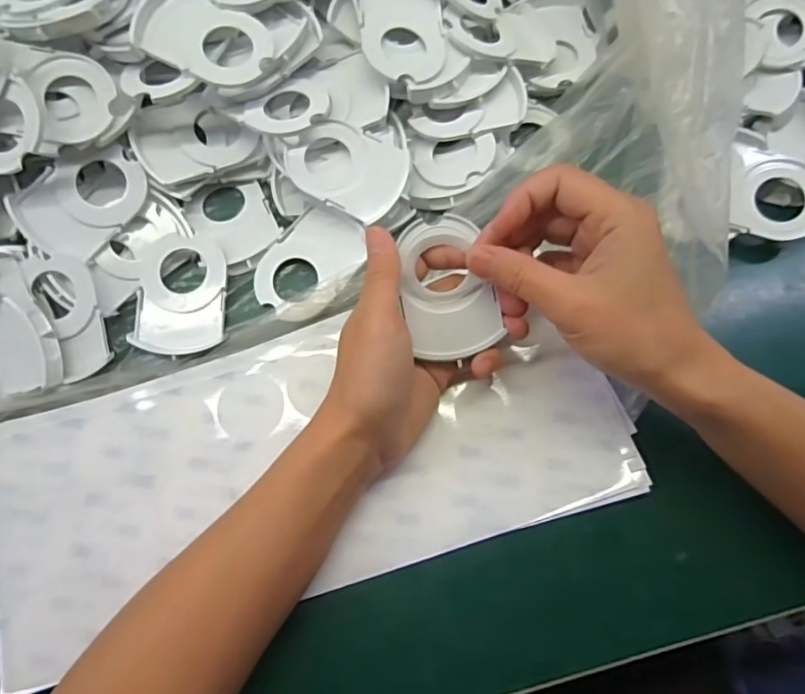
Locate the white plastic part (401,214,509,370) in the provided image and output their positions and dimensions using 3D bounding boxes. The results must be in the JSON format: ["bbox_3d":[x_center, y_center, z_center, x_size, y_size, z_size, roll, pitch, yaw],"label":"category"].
[{"bbox_3d":[0.024,-0.032,0.292,0.047,0.007,0.074,-15,101,-1],"label":"white plastic part"}]

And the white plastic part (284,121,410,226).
[{"bbox_3d":[-0.035,-0.115,0.340,0.074,0.016,0.055,26,75,10],"label":"white plastic part"}]

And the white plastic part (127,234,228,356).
[{"bbox_3d":[-0.142,-0.035,0.343,0.057,0.013,0.078,-4,72,1],"label":"white plastic part"}]

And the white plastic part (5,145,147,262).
[{"bbox_3d":[-0.203,-0.094,0.339,0.057,0.009,0.078,38,83,-11],"label":"white plastic part"}]

